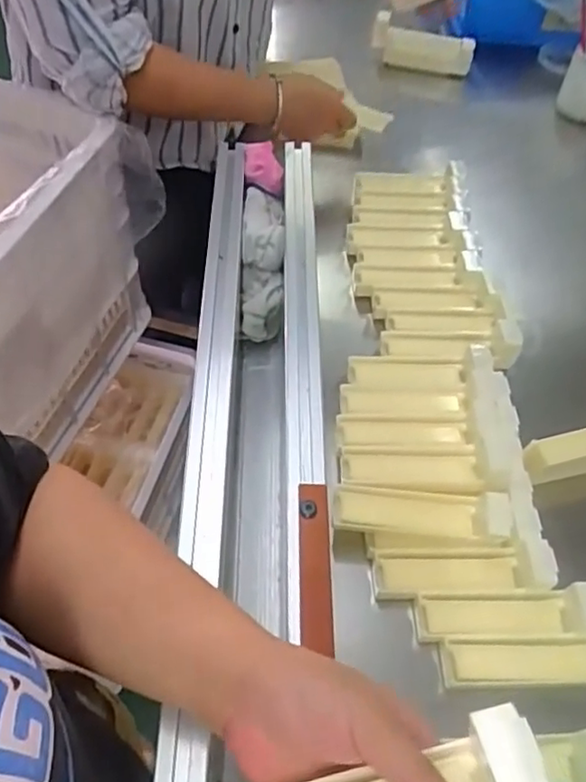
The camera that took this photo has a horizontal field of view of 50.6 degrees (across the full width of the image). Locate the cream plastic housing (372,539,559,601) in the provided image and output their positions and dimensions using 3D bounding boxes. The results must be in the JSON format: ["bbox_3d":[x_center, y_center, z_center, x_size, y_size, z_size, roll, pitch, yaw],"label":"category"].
[{"bbox_3d":[0.140,0.148,0.509,0.142,0.033,0.040,-1,57,-4],"label":"cream plastic housing"}]

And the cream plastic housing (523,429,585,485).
[{"bbox_3d":[0.268,0.057,0.577,0.122,0.048,0.028,-10,58,-10],"label":"cream plastic housing"}]

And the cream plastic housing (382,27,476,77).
[{"bbox_3d":[0.223,-0.556,1.025,0.142,0.062,0.025,9,57,3],"label":"cream plastic housing"}]

